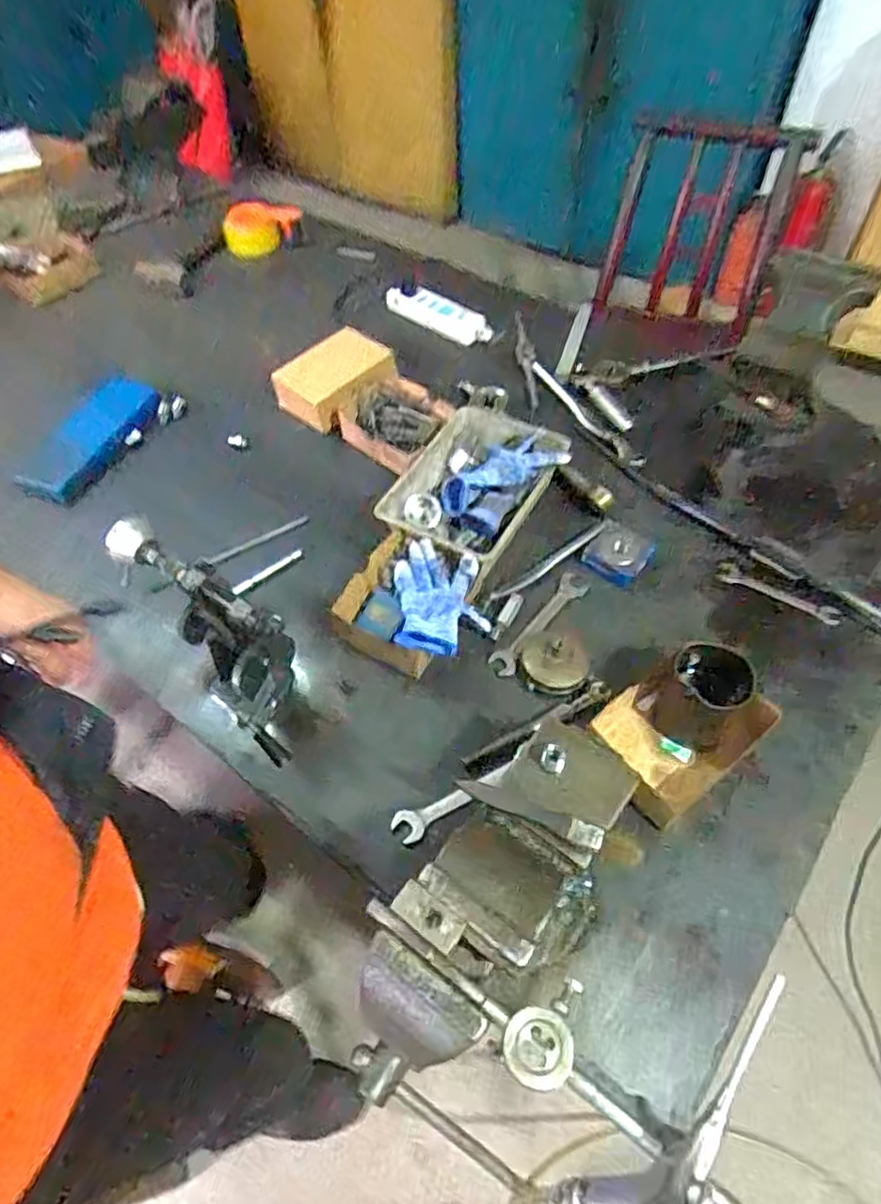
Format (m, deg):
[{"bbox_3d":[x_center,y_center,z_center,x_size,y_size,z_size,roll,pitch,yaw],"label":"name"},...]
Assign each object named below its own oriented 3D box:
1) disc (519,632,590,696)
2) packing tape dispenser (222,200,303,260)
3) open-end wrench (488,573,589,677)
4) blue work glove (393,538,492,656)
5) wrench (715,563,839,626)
[{"bbox_3d":[0.130,0.068,0.754,0.074,0.027,0.069,-1,53,1],"label":"disc"},{"bbox_3d":[-0.367,-0.771,1.374,0.173,0.085,0.072,12,55,11],"label":"packing tape dispenser"},{"bbox_3d":[0.120,0.025,0.800,0.037,0.013,0.166,32,61,23],"label":"open-end wrench"},{"bbox_3d":[-0.001,-0.003,0.779,0.106,0.050,0.171,-5,53,-1],"label":"blue work glove"},{"bbox_3d":[0.418,-0.009,0.827,0.147,0.011,0.025,26,58,20],"label":"wrench"}]

